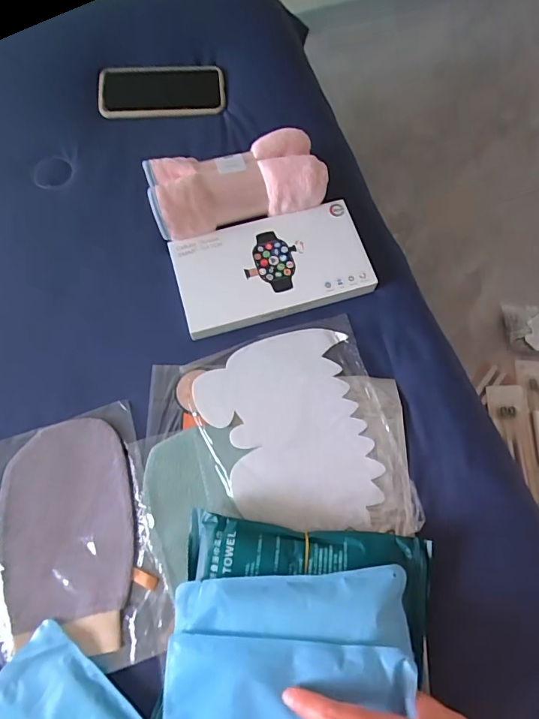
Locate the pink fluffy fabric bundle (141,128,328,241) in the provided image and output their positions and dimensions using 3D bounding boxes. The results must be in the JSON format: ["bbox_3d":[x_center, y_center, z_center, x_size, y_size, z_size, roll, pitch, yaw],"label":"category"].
[{"bbox_3d":[-0.036,-0.190,0.476,0.185,0.067,0.080,-17,68,-5],"label":"pink fluffy fabric bundle"}]

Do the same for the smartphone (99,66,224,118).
[{"bbox_3d":[-0.136,-0.341,0.552,0.156,0.016,0.066,-4,86,-3],"label":"smartphone"}]

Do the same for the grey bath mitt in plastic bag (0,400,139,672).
[{"bbox_3d":[-0.186,0.160,0.397,0.144,0.014,0.211,-15,68,-4],"label":"grey bath mitt in plastic bag"}]

